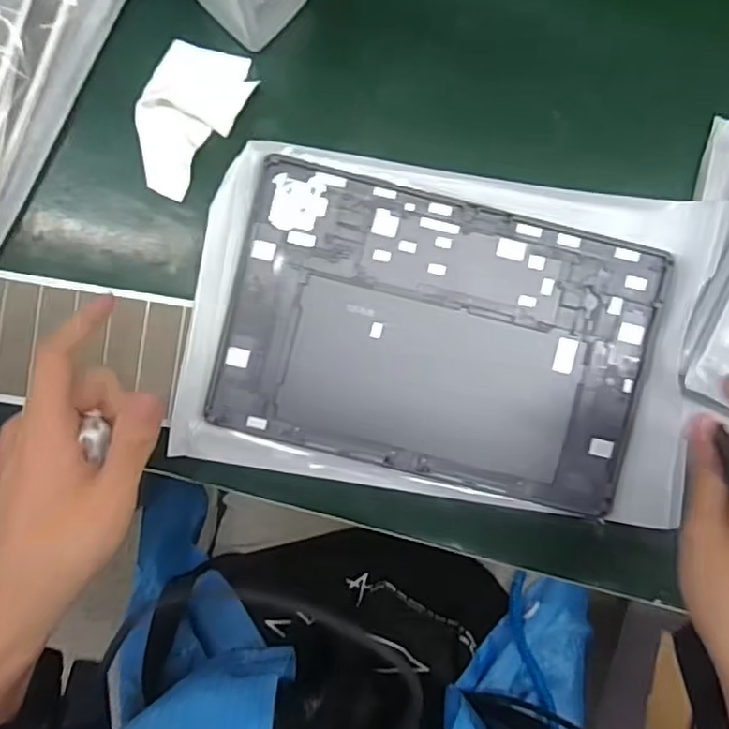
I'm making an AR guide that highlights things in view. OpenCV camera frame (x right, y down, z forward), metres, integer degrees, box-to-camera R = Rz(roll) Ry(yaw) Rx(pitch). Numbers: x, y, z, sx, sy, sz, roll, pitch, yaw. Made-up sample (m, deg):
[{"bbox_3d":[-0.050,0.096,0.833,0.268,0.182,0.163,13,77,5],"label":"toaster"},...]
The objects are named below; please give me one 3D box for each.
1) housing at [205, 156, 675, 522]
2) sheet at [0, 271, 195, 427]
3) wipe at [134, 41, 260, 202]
[{"bbox_3d":[0.046,-0.016,0.385,0.252,0.008,0.166,14,91,-2],"label":"housing"},{"bbox_3d":[-0.176,-0.011,0.382,0.130,0.006,0.077,9,93,-2],"label":"sheet"},{"bbox_3d":[-0.108,-0.151,0.378,0.054,0.005,0.093,32,90,-2],"label":"wipe"}]

